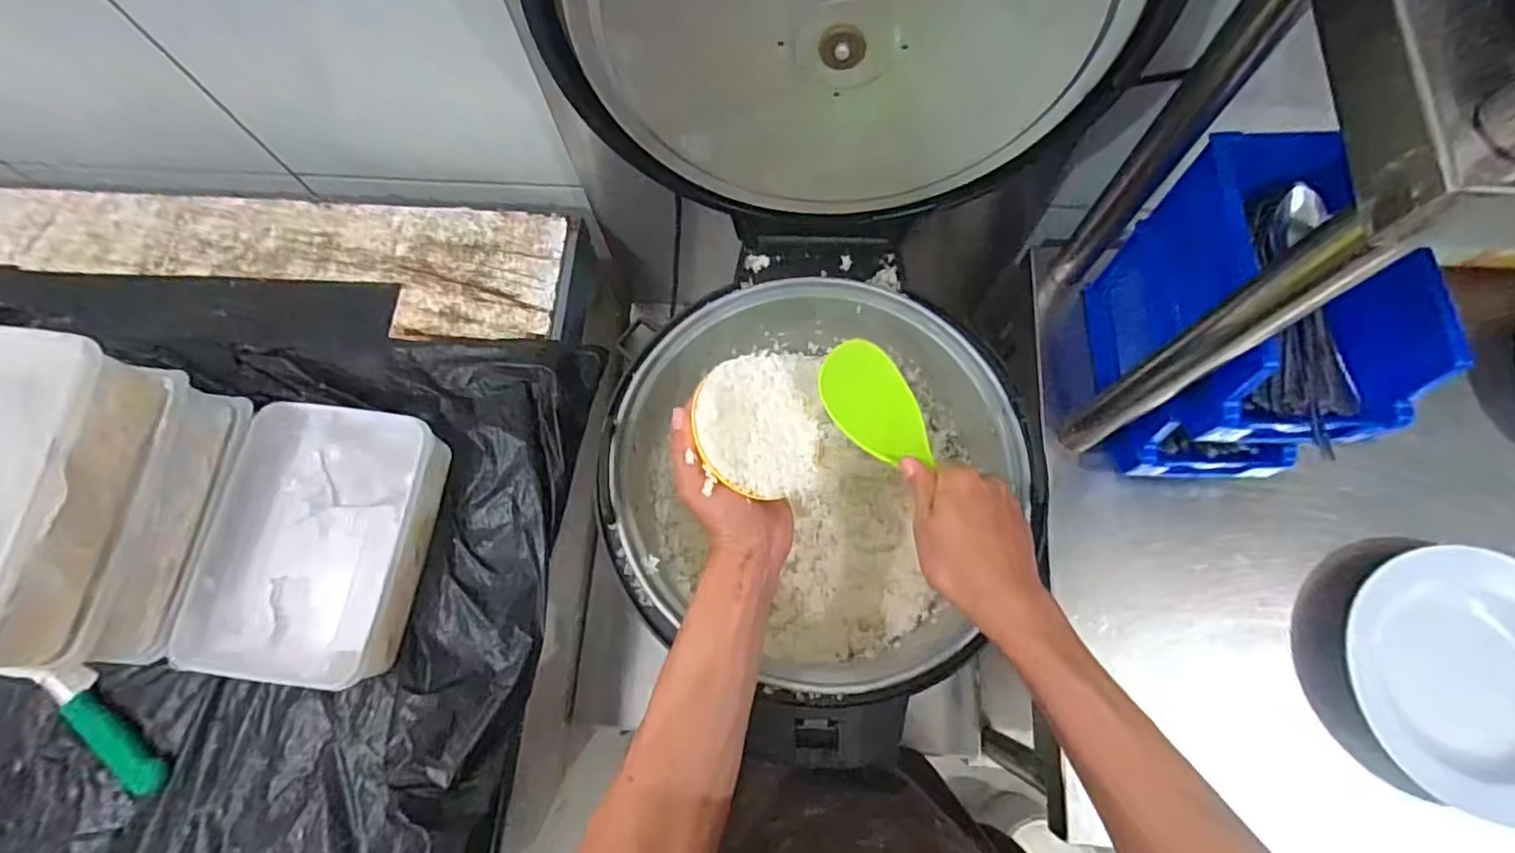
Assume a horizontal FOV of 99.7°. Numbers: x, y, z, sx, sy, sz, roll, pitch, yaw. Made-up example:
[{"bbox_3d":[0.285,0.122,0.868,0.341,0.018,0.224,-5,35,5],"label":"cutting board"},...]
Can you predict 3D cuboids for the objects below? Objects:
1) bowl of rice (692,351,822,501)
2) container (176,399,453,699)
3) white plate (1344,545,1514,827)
[{"bbox_3d":[-0.011,0.003,0.472,0.100,0.060,0.100,10,72,-33],"label":"bowl of rice"},{"bbox_3d":[-0.399,0.106,0.592,0.171,0.068,0.238,7,73,3],"label":"container"},{"bbox_3d":[0.641,0.230,0.556,0.243,0.022,0.208,41,84,5],"label":"white plate"}]

